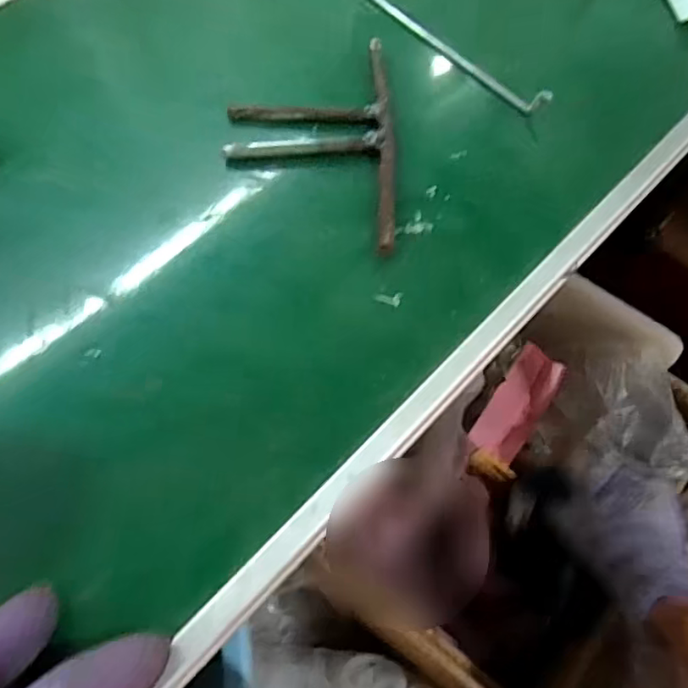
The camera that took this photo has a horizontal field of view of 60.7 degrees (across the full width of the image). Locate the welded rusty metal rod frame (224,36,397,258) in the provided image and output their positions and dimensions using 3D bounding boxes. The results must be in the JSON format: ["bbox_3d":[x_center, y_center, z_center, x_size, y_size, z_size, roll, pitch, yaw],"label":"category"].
[{"bbox_3d":[-0.016,-0.096,0.275,0.077,0.008,0.128,-1,62,-1],"label":"welded rusty metal rod frame"}]

